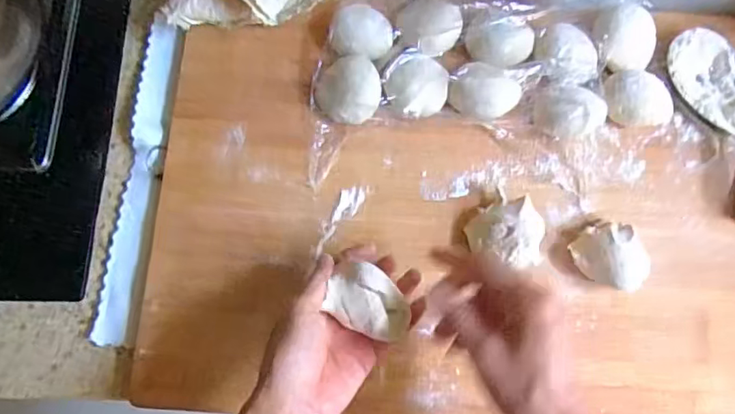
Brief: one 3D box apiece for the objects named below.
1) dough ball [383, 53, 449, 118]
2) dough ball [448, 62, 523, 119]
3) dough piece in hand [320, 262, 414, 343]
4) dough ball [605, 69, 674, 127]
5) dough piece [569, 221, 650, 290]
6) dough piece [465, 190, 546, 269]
[{"bbox_3d":[0.047,-0.110,0.499,0.059,0.029,0.052,-17,77,-5],"label":"dough ball"},{"bbox_3d":[0.104,-0.103,0.493,0.060,0.040,0.042,37,79,7],"label":"dough ball"},{"bbox_3d":[0.001,0.070,0.400,0.061,0.015,0.043,22,77,4],"label":"dough piece in hand"},{"bbox_3d":[0.254,-0.098,0.500,0.064,0.032,0.047,-1,77,-1],"label":"dough ball"},{"bbox_3d":[0.212,0.043,0.462,0.052,0.028,0.061,-42,81,-10],"label":"dough piece"},{"bbox_3d":[0.124,0.022,0.471,0.066,0.037,0.061,0,77,-1],"label":"dough piece"}]

